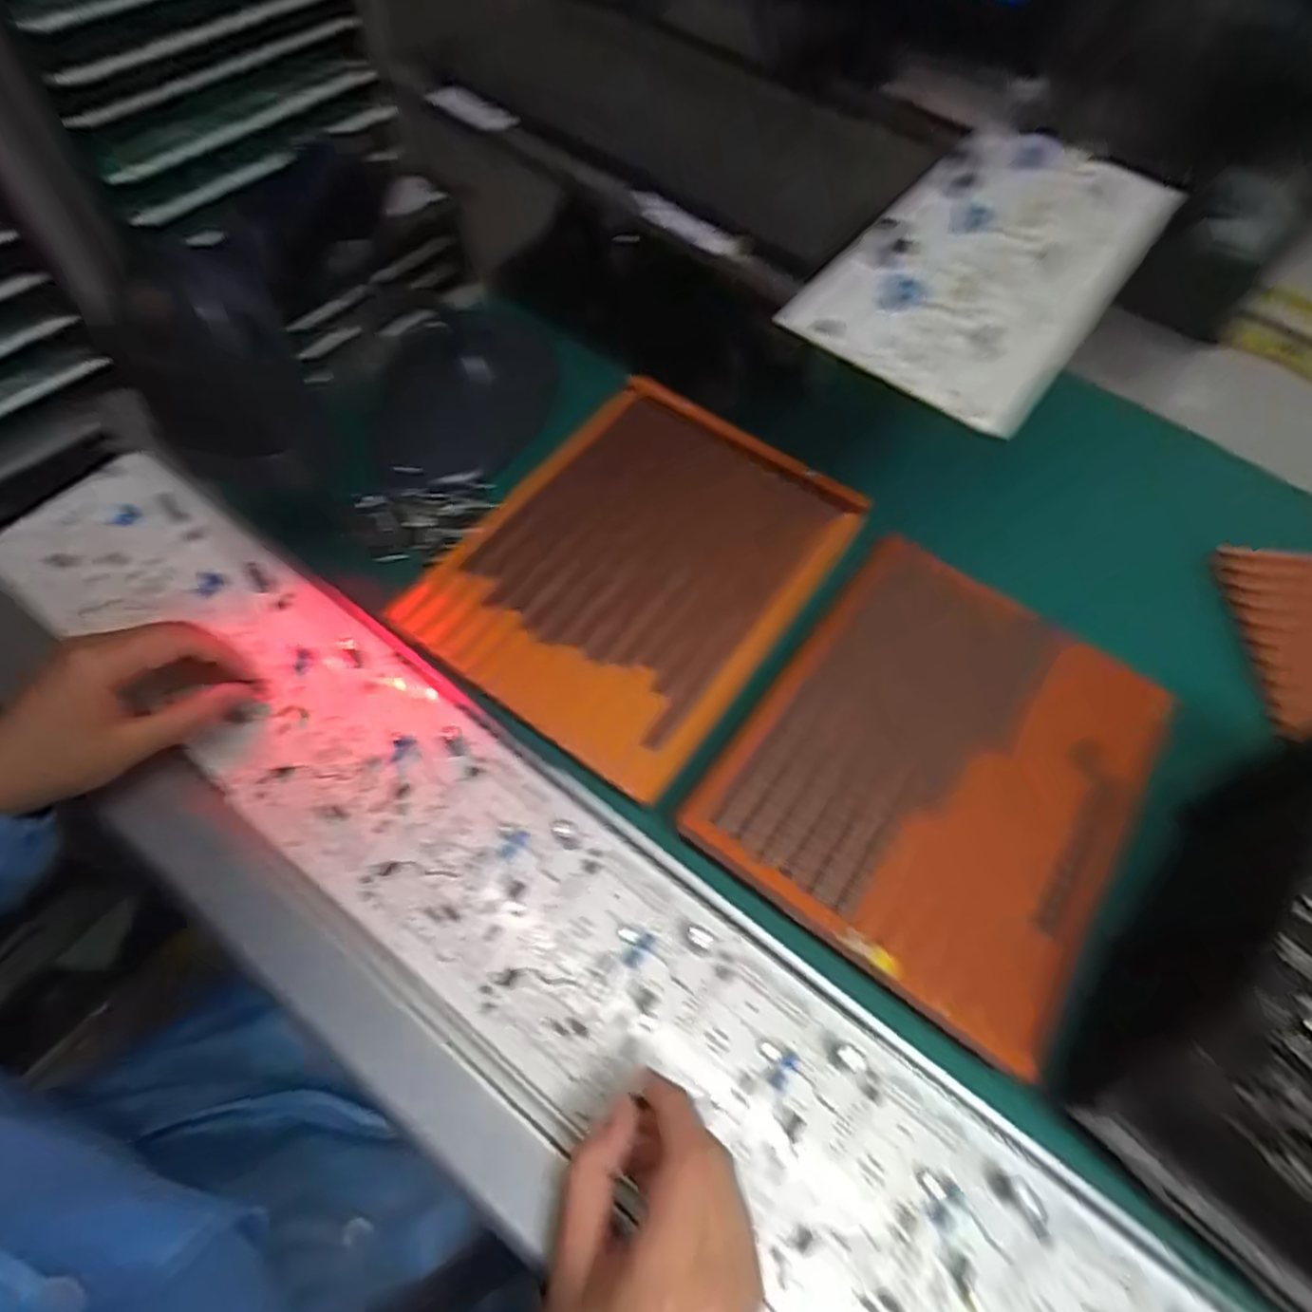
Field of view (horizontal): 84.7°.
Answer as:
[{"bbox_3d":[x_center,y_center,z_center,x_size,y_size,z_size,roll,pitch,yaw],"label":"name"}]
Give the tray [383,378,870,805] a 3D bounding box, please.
[{"bbox_3d":[-0.009,-0.059,0.421,0.180,0.023,0.228,33,64,15],"label":"tray"}]

